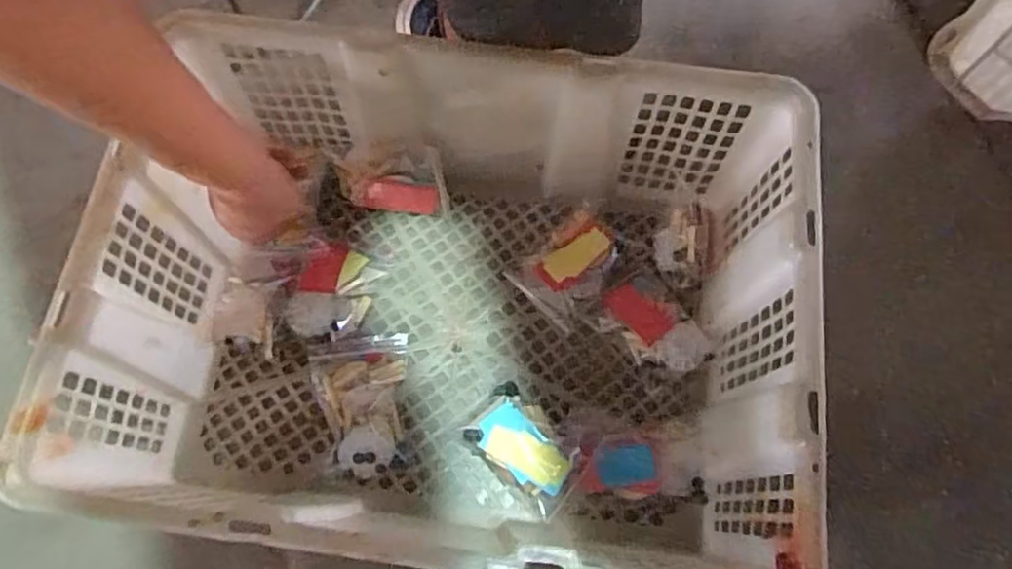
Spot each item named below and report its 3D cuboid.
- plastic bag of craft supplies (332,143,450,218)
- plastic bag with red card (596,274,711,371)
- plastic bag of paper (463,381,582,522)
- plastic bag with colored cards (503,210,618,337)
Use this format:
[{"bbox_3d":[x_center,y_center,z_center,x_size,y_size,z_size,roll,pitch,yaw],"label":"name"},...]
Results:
[{"bbox_3d":[-0.099,-0.085,0.608,0.090,0.065,0.021,-7,39,3],"label":"plastic bag of craft supplies"},{"bbox_3d":[0.125,0.034,0.578,0.061,0.030,0.094,-43,75,-13],"label":"plastic bag with red card"},{"bbox_3d":[0.016,0.129,0.547,0.093,0.035,0.058,39,75,13],"label":"plastic bag of paper"},{"bbox_3d":[0.056,-0.014,0.601,0.090,0.021,0.066,-42,75,-13],"label":"plastic bag with colored cards"}]

